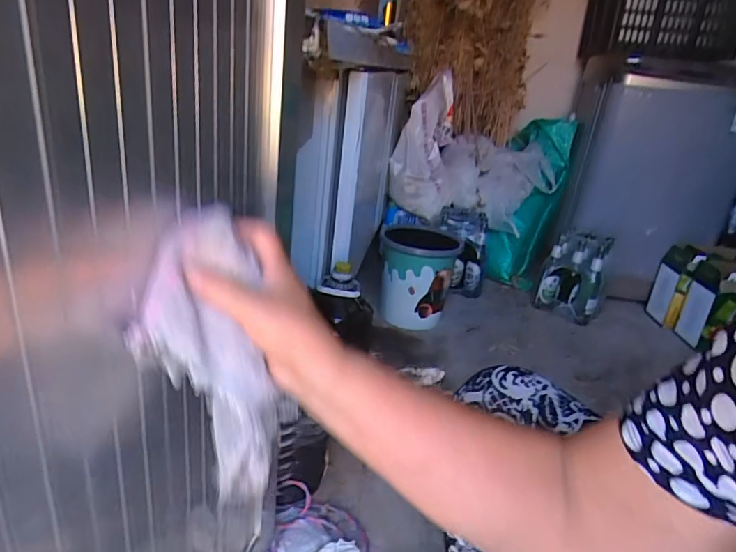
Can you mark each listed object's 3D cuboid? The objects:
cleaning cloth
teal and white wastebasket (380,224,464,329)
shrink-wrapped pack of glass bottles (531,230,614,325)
[{"bbox_3d":[-0.111,0.066,0.355,0.062,0.218,0.088,-2,13,40],"label":"cleaning cloth"},{"bbox_3d":[0.156,-0.004,1.589,0.231,0.276,0.271,12,22,12],"label":"teal and white wastebasket"},{"bbox_3d":[0.724,0.000,1.732,0.206,0.277,0.161,19,24,29],"label":"shrink-wrapped pack of glass bottles"}]

